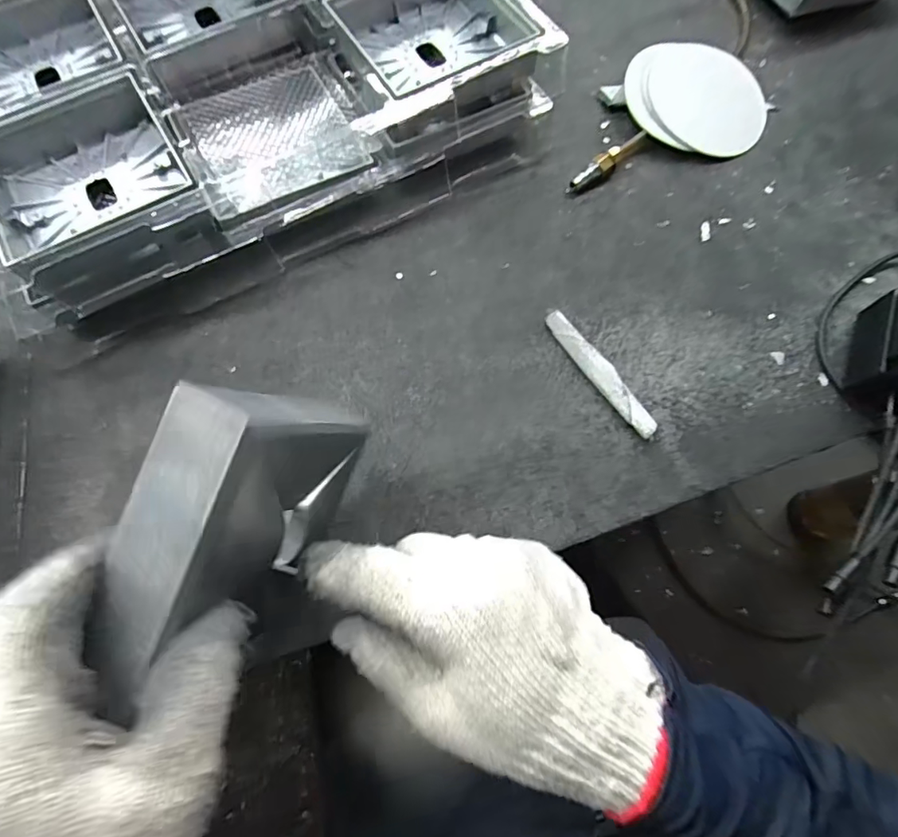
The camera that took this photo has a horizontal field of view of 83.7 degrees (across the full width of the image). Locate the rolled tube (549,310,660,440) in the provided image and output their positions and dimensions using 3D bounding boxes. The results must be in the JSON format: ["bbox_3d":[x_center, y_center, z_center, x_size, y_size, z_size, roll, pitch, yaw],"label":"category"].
[{"bbox_3d":[0.115,-0.035,0.382,0.017,0.017,0.117,-34,75,-12],"label":"rolled tube"}]

